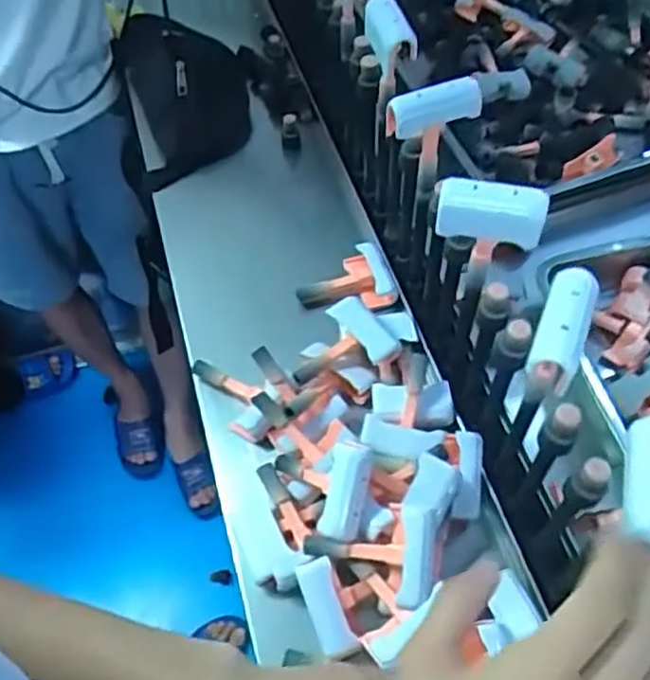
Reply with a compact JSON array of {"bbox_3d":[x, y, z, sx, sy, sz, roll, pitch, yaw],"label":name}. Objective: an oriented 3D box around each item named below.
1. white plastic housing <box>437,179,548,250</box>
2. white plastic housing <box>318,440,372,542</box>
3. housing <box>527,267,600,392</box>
[{"bbox_3d":[0.122,-0.094,0.508,0.077,0.045,0.021,4,56,4],"label":"white plastic housing"},{"bbox_3d":[0.017,0.123,0.564,0.037,0.022,0.078,12,93,10],"label":"white plastic housing"},{"bbox_3d":[0.152,-0.010,0.439,0.030,0.032,0.075,18,72,13],"label":"housing"}]

